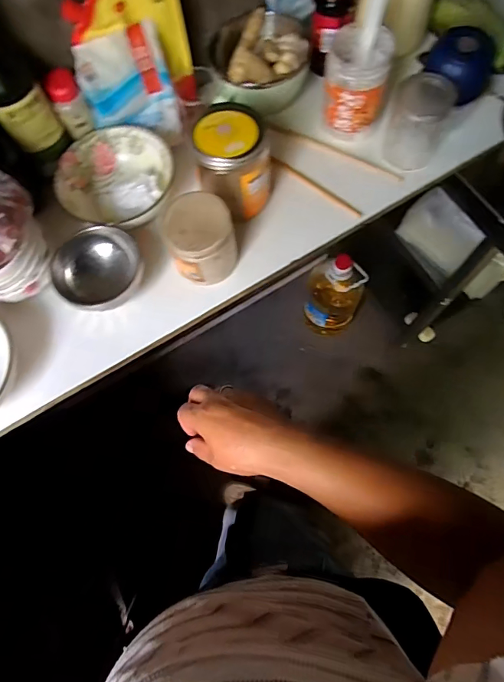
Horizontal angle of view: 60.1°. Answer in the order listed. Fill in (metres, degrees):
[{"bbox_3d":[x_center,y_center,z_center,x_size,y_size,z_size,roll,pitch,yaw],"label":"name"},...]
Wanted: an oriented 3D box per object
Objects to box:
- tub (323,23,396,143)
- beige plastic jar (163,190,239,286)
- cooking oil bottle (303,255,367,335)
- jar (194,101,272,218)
[{"bbox_3d":[0.142,-0.354,0.617,0.081,0.121,0.081,0,72,1],"label":"tub"},{"bbox_3d":[-0.065,-0.130,0.556,0.080,0.088,0.087,0,72,1],"label":"beige plastic jar"},{"bbox_3d":[0.245,-0.145,1.249,0.149,0.303,0.150,23,74,8],"label":"cooking oil bottle"},{"bbox_3d":[-0.022,-0.231,0.571,0.093,0.111,0.095,0,72,1],"label":"jar"}]

